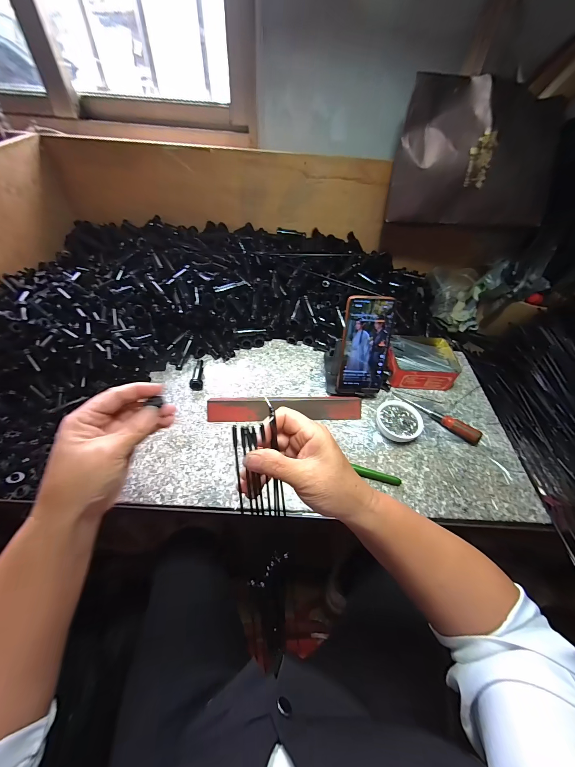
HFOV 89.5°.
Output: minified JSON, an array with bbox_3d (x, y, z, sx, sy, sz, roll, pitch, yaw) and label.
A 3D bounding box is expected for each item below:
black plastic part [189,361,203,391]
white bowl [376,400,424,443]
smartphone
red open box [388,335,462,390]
[{"bbox_3d":[-0.162,-0.017,0.526,0.020,0.018,0.065,-2,50,-6],"label":"black plastic part"},{"bbox_3d":[0.184,0.064,0.490,0.073,0.026,0.074,2,50,-2],"label":"white bowl"},{"bbox_3d":[0.135,-0.059,0.485,0.089,0.165,0.015,2,25,-2],"label":"smartphone"},{"bbox_3d":[0.260,-0.042,0.573,0.139,0.049,0.114,0,50,-4],"label":"red open box"}]

